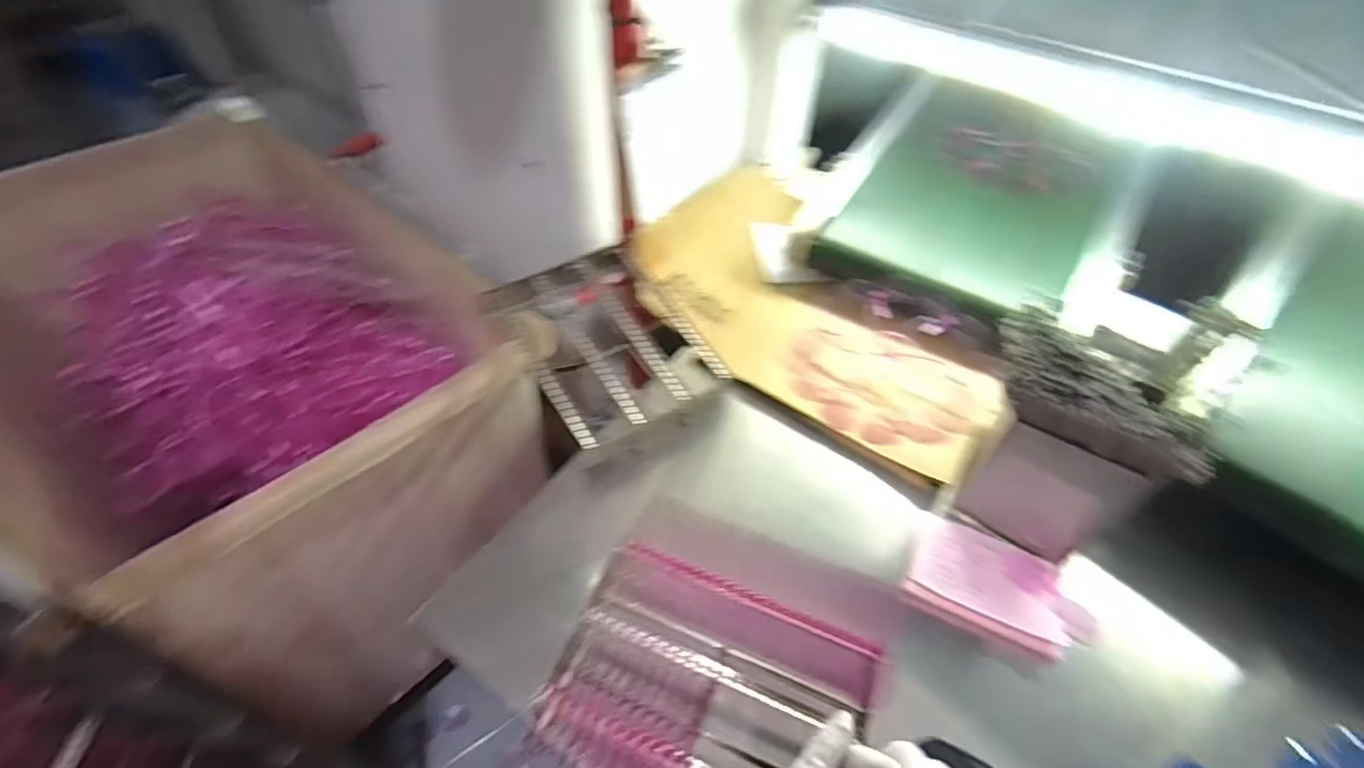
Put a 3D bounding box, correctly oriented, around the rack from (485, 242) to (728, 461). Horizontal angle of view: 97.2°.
[{"bbox_3d":[-0.117,-0.048,0.926,0.247,0.159,0.320,-26,54,-24],"label":"rack"}]

